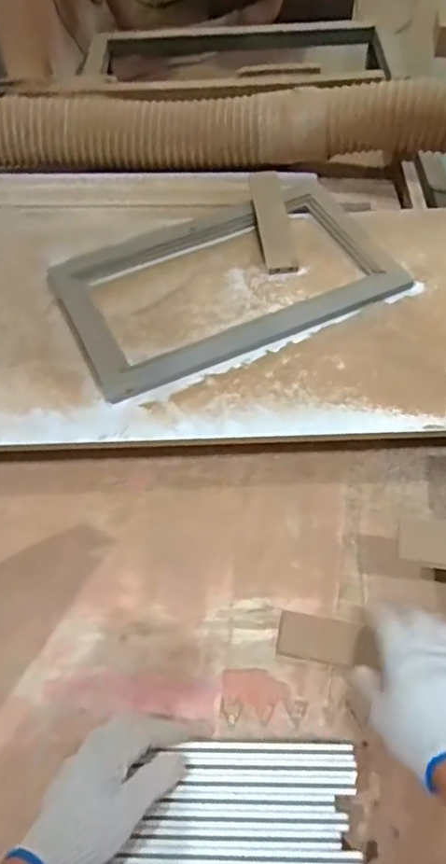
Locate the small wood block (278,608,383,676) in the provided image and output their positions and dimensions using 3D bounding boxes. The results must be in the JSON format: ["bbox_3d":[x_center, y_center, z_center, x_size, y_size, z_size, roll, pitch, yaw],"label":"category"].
[{"bbox_3d":[0.098,0.205,0.603,0.083,0.014,0.041,10,56,10],"label":"small wood block"}]

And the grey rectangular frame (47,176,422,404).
[{"bbox_3d":[0.002,-0.215,0.831,0.429,0.022,0.277,-22,57,-12],"label":"grey rectangular frame"}]

